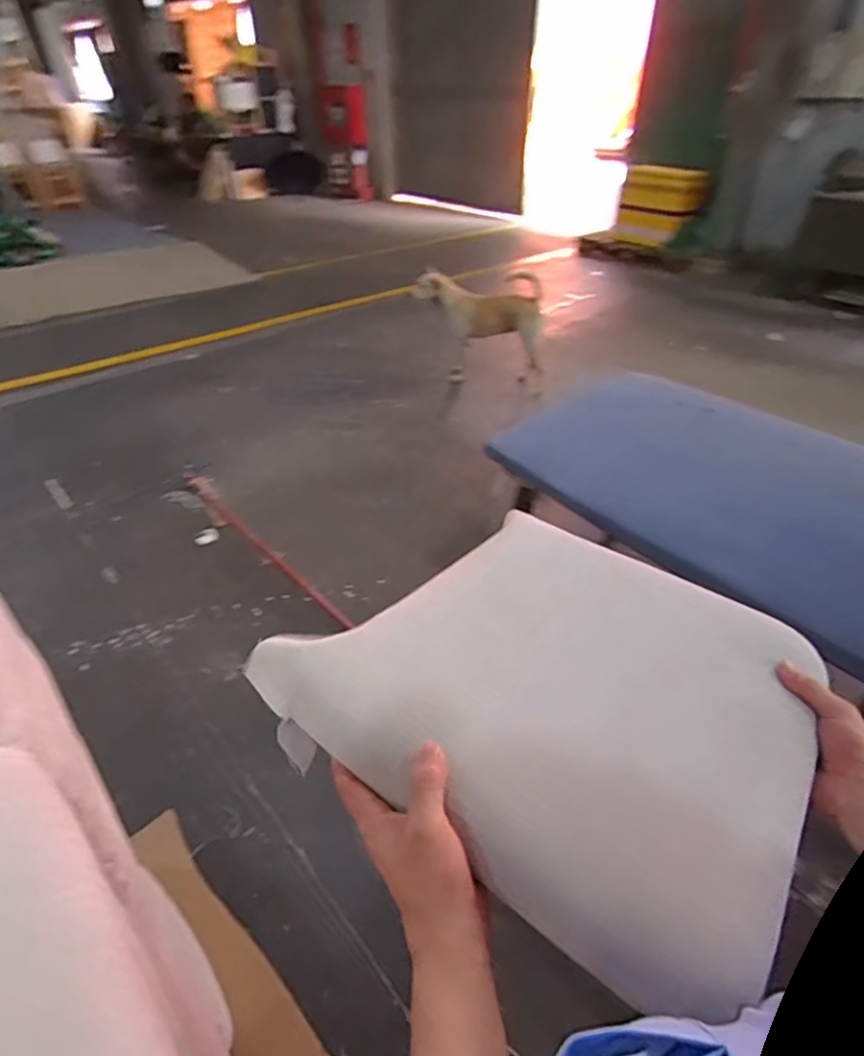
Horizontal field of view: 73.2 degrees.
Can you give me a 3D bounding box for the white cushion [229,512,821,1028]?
[{"bbox_3d":[0.135,0.127,0.560,0.409,0.064,0.424,24,44,28],"label":"white cushion"}]

